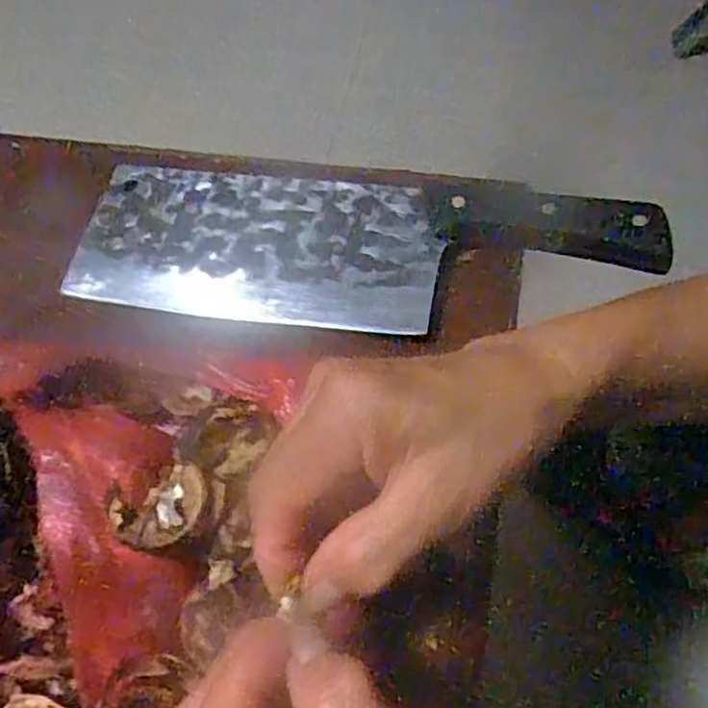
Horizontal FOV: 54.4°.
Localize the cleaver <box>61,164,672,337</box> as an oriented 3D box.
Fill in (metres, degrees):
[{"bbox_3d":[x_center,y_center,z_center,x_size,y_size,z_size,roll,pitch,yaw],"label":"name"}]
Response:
[{"bbox_3d":[0.001,-0.056,0.355,0.300,0.024,0.091,8,62,9],"label":"cleaver"}]

